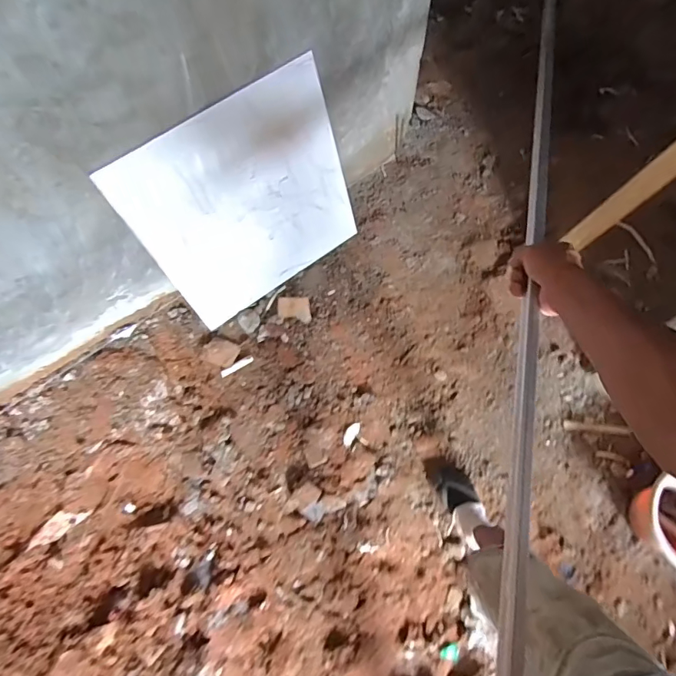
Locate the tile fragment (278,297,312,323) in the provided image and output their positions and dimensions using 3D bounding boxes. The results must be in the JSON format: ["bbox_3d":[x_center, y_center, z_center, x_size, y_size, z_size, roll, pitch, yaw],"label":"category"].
[{"bbox_3d":[-0.142,-0.095,1.448,0.111,0.021,0.078,6,87,0],"label":"tile fragment"}]

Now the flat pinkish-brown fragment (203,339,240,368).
[{"bbox_3d":[-0.378,0.048,1.438,0.110,0.019,0.088,19,65,12],"label":"flat pinkish-brown fragment"}]

